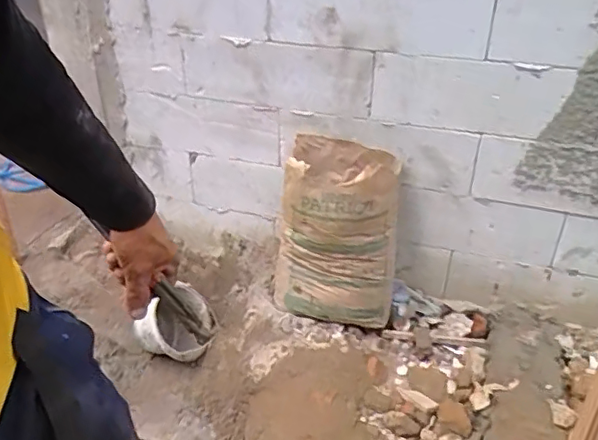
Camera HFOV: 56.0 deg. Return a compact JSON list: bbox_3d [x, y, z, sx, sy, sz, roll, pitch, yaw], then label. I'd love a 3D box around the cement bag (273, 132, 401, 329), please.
[{"bbox_3d":[0.112,0.040,1.705,0.357,0.511,0.220,7,32,10],"label":"cement bag"}]

